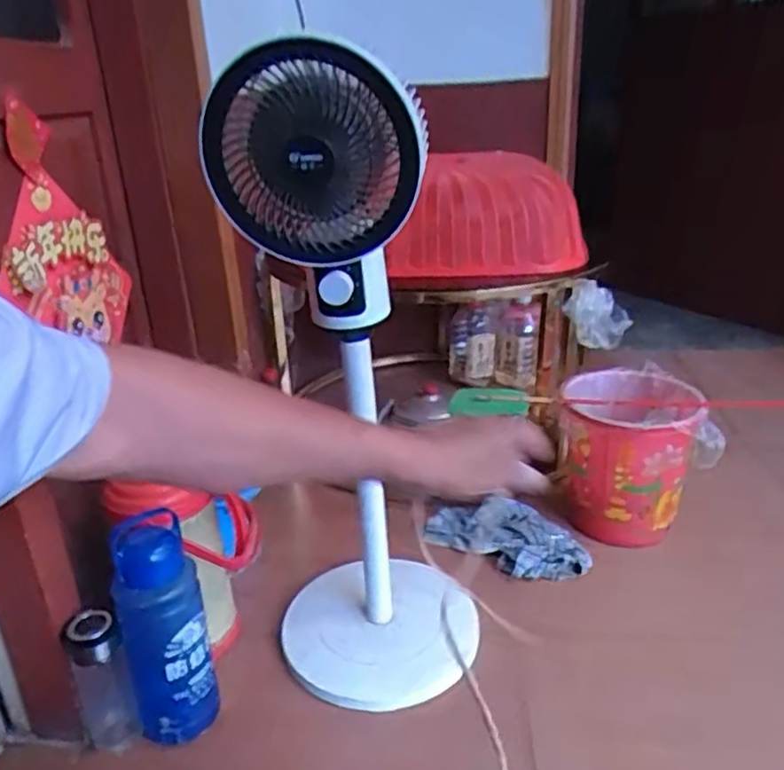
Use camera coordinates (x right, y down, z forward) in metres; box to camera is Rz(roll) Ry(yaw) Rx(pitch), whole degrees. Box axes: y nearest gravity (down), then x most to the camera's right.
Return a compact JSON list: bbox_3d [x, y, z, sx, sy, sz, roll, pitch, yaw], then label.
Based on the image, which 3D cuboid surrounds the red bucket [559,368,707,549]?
[{"bbox_3d":[0.439,0.126,1.296,0.230,0.231,0.235,3,24,12],"label":"red bucket"}]

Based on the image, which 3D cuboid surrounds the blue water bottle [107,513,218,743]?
[{"bbox_3d":[-0.291,0.323,0.884,0.103,0.316,0.075,-14,26,-24],"label":"blue water bottle"}]

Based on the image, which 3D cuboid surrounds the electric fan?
[{"bbox_3d":[-0.038,0.027,0.898,0.286,0.812,0.291,-3,24,-1],"label":"electric fan"}]

